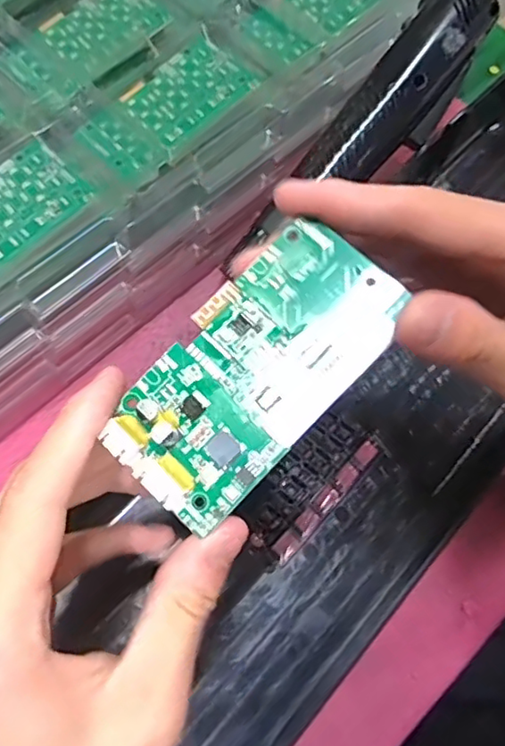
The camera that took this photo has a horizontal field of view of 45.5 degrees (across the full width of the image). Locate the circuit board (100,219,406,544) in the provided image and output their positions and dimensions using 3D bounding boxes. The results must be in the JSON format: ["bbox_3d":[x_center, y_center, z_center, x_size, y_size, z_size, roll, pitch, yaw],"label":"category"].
[{"bbox_3d":[0.001,-0.002,0.181,0.048,0.006,0.093,43,86,12],"label":"circuit board"}]

